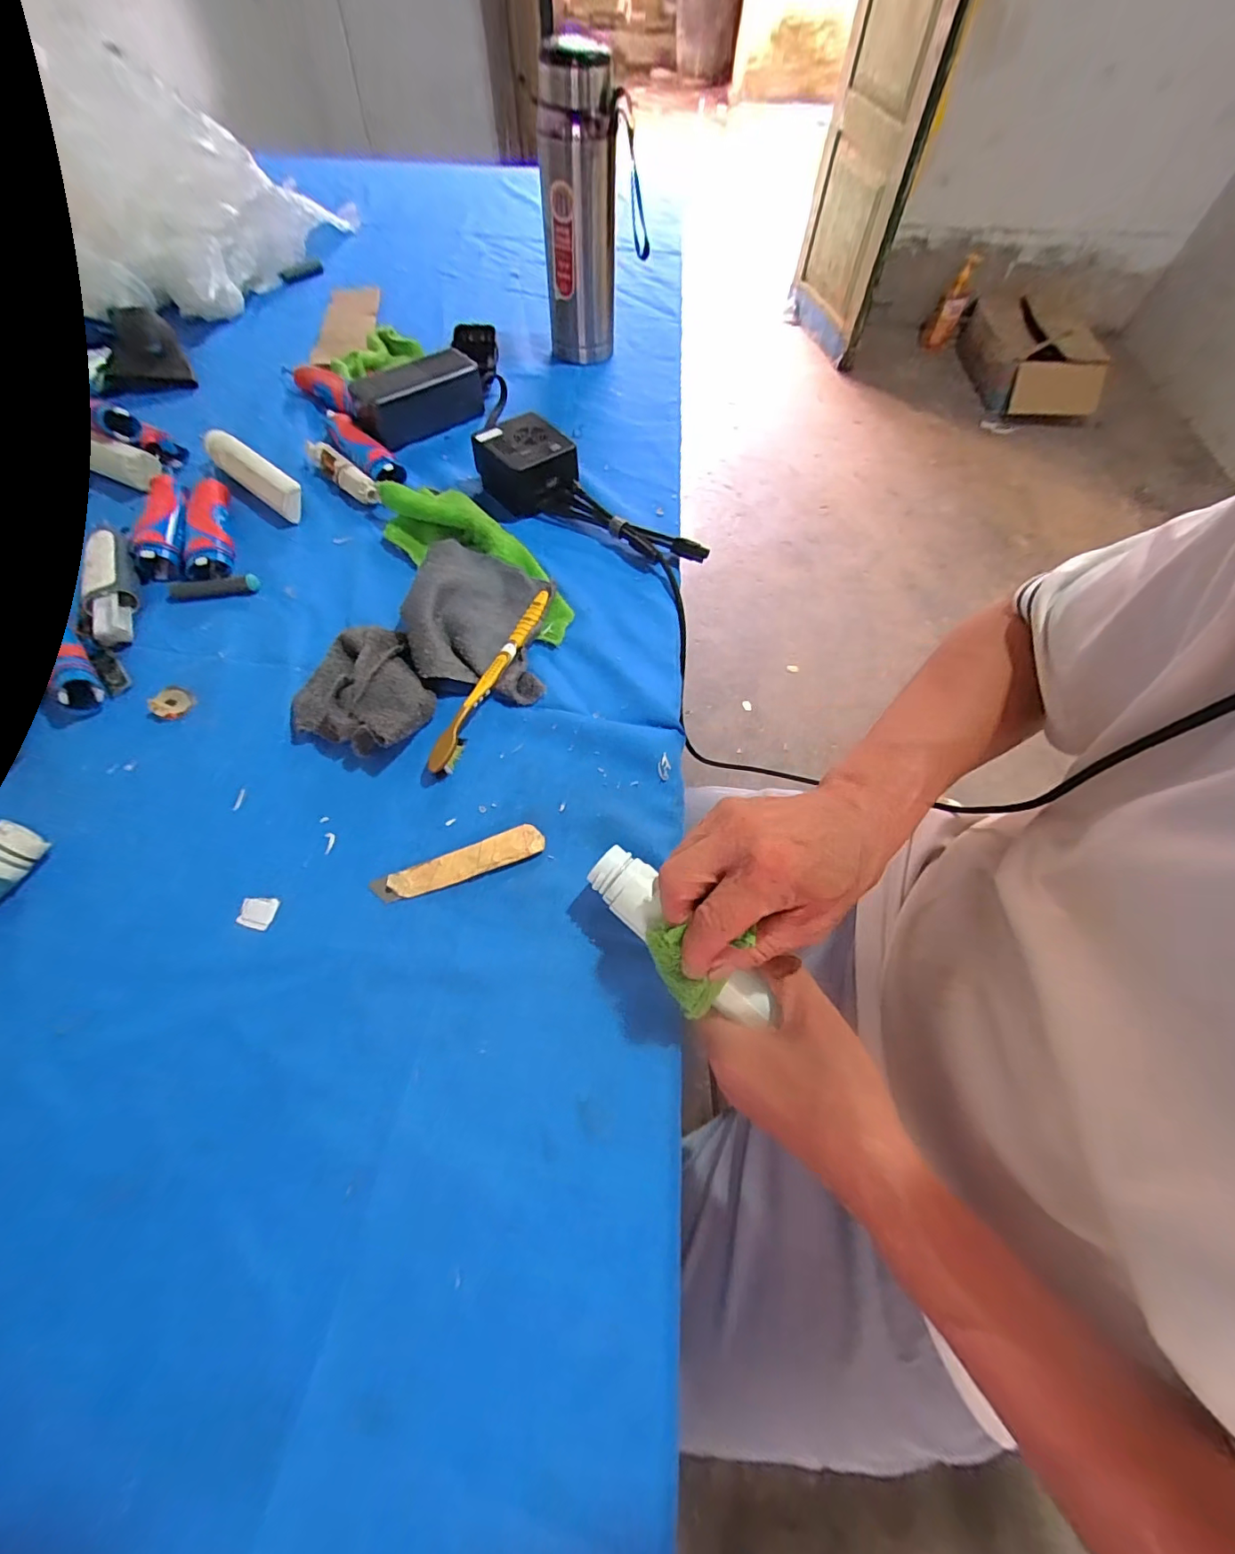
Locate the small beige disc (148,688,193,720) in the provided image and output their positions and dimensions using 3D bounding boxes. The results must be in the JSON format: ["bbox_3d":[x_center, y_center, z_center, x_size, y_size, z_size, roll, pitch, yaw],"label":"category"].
[{"bbox_3d":[-0.334,-0.055,0.393,0.021,0.008,0.025,33,65,15],"label":"small beige disc"}]

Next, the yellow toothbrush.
[{"bbox_3d":[-0.095,-0.080,0.410,0.013,0.018,0.184,19,62,8],"label":"yellow toothbrush"}]

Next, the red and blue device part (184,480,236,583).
[{"bbox_3d":[-0.366,-0.230,0.475,0.037,0.024,0.133,-16,63,-11],"label":"red and blue device part"}]

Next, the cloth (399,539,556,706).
[{"bbox_3d":[-0.112,-0.130,0.427,0.108,0.034,0.145,3,61,-1],"label":"cloth"}]

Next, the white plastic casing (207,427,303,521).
[{"bbox_3d":[-0.351,-0.290,0.508,0.136,0.032,0.027,36,66,16],"label":"white plastic casing"}]

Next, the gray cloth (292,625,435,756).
[{"bbox_3d":[-0.186,-0.068,0.392,0.097,0.032,0.103,9,62,2],"label":"gray cloth"}]

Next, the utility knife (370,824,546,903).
[{"bbox_3d":[-0.101,0.056,0.341,0.108,0.006,0.023,-20,64,-13],"label":"utility knife"}]

